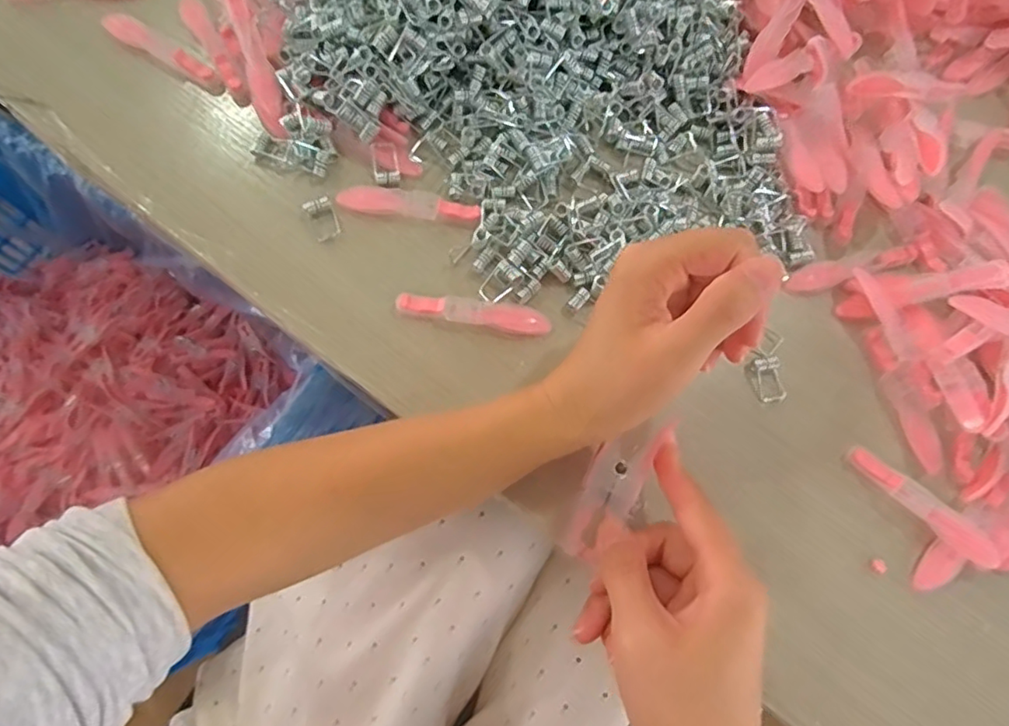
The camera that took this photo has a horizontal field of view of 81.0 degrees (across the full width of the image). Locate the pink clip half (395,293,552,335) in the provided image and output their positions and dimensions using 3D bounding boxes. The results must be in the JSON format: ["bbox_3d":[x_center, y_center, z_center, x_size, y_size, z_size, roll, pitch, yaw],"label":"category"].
[{"bbox_3d":[-0.016,-0.027,0.309,0.079,0.009,0.015,6,77,1],"label":"pink clip half"}]

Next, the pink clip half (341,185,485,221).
[{"bbox_3d":[-0.052,-0.089,0.325,0.077,0.004,0.015,6,77,1],"label":"pink clip half"}]

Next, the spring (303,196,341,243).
[{"bbox_3d":[-0.099,-0.079,0.322,0.014,0.004,0.026,-25,79,-6],"label":"spring"}]

